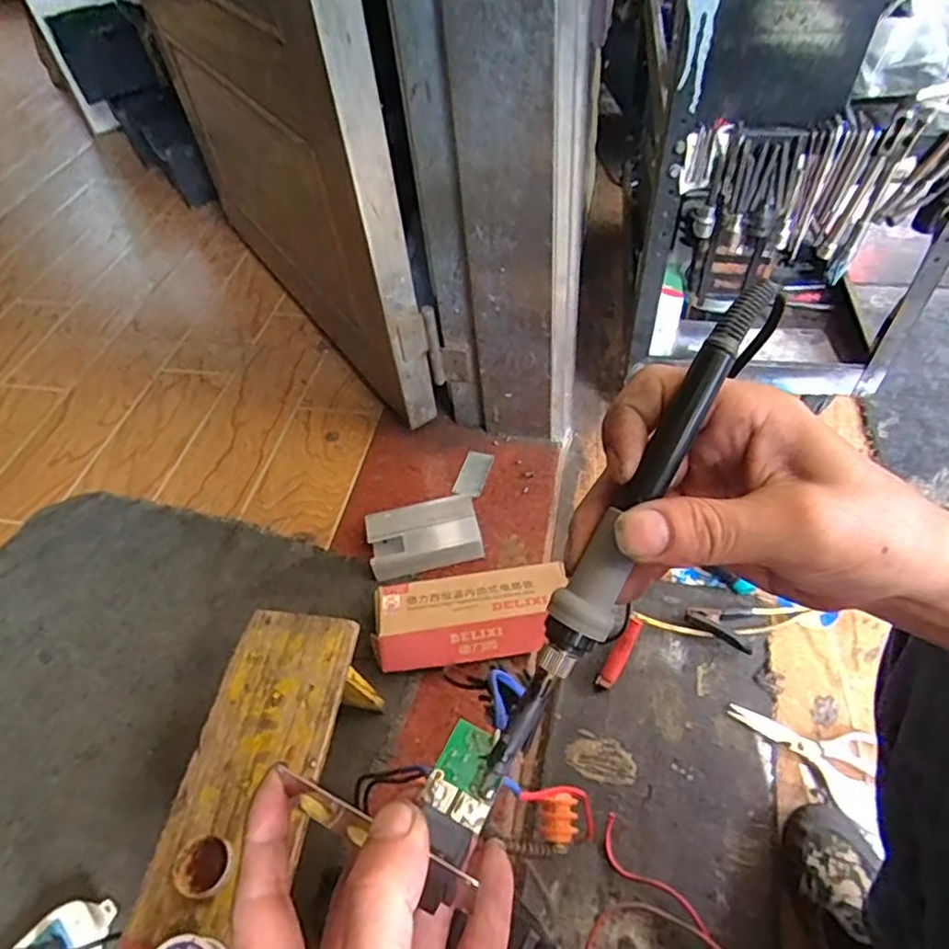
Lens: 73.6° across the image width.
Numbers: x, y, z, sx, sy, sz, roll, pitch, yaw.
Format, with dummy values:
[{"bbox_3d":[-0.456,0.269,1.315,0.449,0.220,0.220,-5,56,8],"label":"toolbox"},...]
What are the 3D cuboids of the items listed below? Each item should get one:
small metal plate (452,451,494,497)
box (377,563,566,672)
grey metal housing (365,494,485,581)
[{"bbox_3d":[-0.002,-0.003,0.946,0.046,0.004,0.085,13,53,15],"label":"small metal plate"},{"bbox_3d":[-0.002,0.176,0.769,0.227,0.057,0.103,-8,50,-1],"label":"box"},{"bbox_3d":[-0.068,0.083,0.858,0.149,0.050,0.090,-14,51,-6],"label":"grey metal housing"}]

